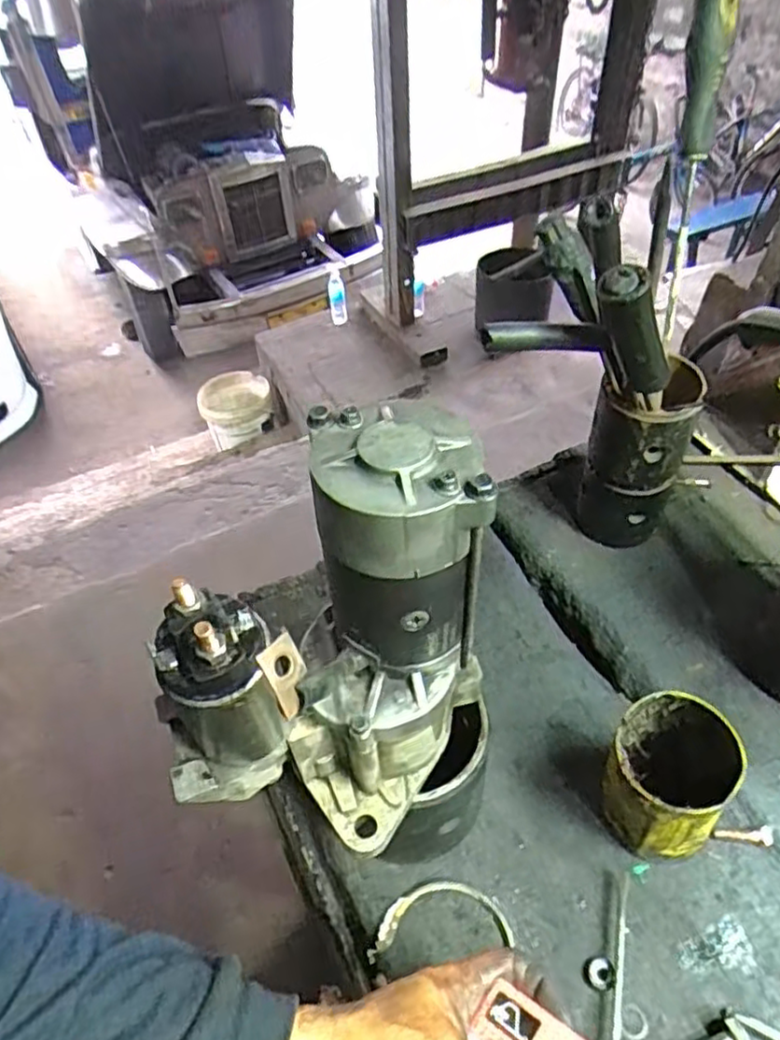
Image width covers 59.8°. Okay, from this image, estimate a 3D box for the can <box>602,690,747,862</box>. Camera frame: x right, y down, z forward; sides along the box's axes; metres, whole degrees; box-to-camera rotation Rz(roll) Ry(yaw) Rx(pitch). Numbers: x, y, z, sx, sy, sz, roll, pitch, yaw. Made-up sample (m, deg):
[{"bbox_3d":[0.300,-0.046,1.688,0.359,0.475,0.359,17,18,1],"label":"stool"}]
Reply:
[{"bbox_3d":[0.183,0.180,0.459,0.070,0.118,0.076,-2,48,2],"label":"can"}]

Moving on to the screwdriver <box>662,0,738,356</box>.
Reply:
[{"bbox_3d":[0.223,-0.253,0.503,0.027,0.241,0.026,2,18,5],"label":"screwdriver"}]

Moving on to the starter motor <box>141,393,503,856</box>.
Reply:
[{"bbox_3d":[-0.019,0.094,0.364,0.122,0.263,0.174,35,59,29],"label":"starter motor"}]

